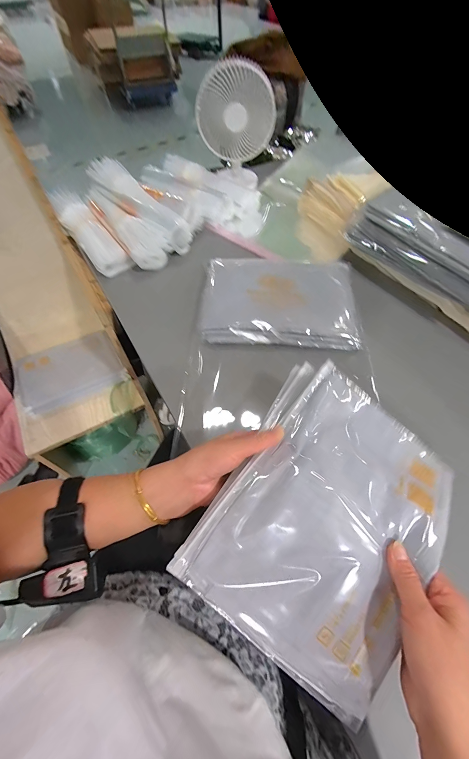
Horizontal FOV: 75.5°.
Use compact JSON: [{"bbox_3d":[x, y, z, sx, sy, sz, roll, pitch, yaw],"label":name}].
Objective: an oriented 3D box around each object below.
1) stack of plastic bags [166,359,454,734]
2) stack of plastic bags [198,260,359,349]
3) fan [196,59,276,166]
[{"bbox_3d":[0.100,0.128,0.319,0.208,0.044,0.281,30,62,18],"label":"stack of plastic bags"},{"bbox_3d":[0.086,-0.166,0.600,0.297,0.043,0.224,2,57,2],"label":"stack of plastic bags"},{"bbox_3d":[0.003,-0.622,0.721,0.183,0.176,0.061,3,57,2],"label":"fan"}]

